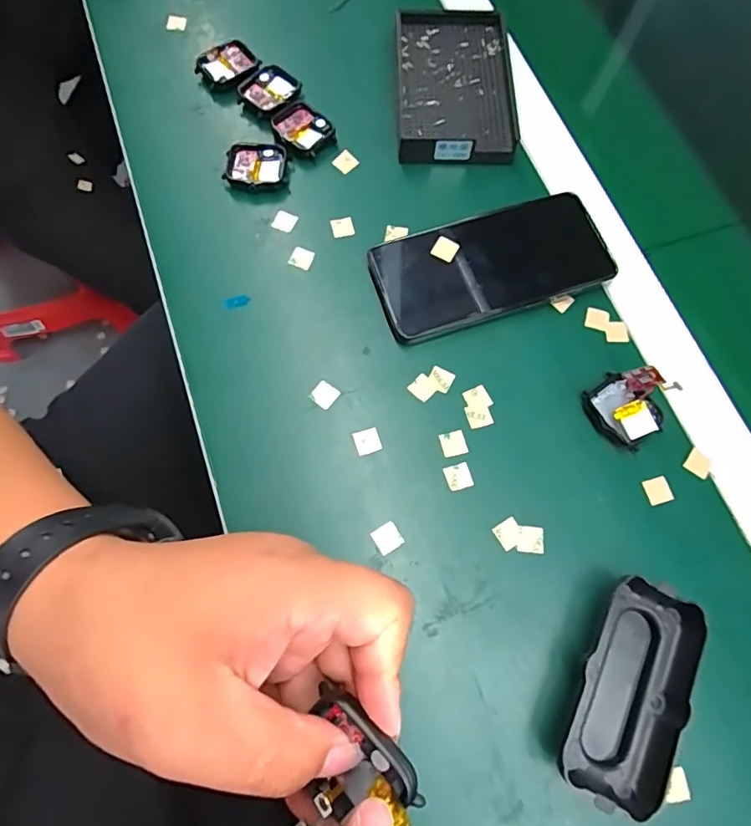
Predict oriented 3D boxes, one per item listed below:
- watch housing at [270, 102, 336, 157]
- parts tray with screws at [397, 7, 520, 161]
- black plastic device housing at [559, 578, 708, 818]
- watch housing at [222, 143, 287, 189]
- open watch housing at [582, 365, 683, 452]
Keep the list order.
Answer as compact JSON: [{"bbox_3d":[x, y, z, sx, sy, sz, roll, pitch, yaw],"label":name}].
[{"bbox_3d":[-0.056,-0.221,0.407,0.036,0.009,0.043,-41,77,-14],"label":"watch housing"},{"bbox_3d":[0.063,-0.264,0.421,0.089,0.023,0.141,1,71,-2],"label":"parts tray with screws"},{"bbox_3d":[0.141,0.151,0.282,0.050,0.024,0.110,28,72,7],"label":"black plastic device housing"},{"bbox_3d":[-0.092,-0.187,0.396,0.044,0.011,0.038,4,71,-1],"label":"watch housing"},{"bbox_3d":[0.161,-0.005,0.329,0.038,0.035,0.045,-37,76,-13],"label":"open watch housing"}]

